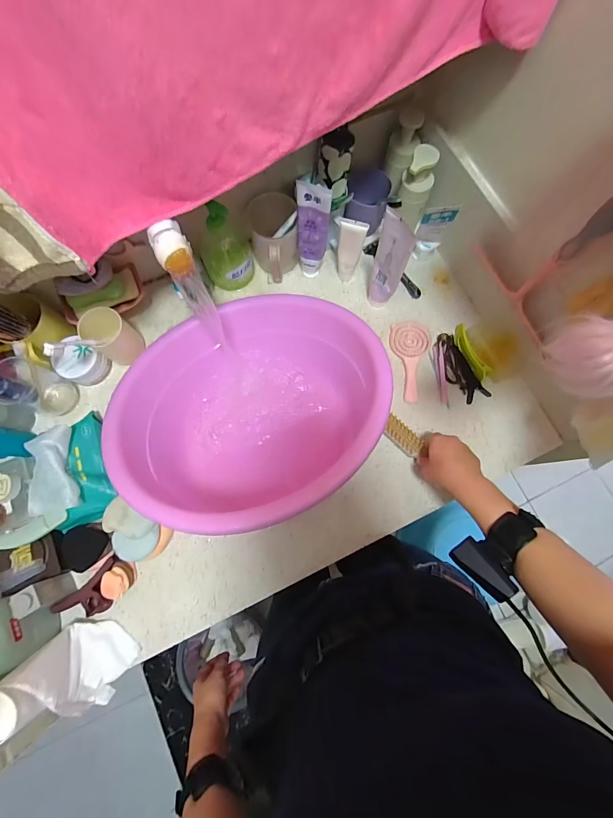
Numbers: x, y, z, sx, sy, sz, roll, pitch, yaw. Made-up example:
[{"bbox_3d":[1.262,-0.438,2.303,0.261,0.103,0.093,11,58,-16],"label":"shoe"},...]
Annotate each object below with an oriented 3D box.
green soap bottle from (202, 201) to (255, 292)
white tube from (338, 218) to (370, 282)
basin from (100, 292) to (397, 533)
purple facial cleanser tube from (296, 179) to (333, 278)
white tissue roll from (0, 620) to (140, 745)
[{"bbox_3d":[-0.137,-0.272,0.587,0.082,0.138,0.072,-13,77,-2],"label":"green soap bottle"},{"bbox_3d":[0.073,-0.263,0.592,0.041,0.133,0.021,5,77,2],"label":"white tube"},{"bbox_3d":[-0.084,-0.001,0.583,0.414,0.189,0.432,-21,51,-3],"label":"basin"},{"bbox_3d":[0.011,-0.283,0.574,0.049,0.179,0.031,1,77,1],"label":"purple facial cleanser tube"},{"bbox_3d":[-0.312,0.353,0.456,0.100,0.131,0.100,0,77,1],"label":"white tissue roll"}]

